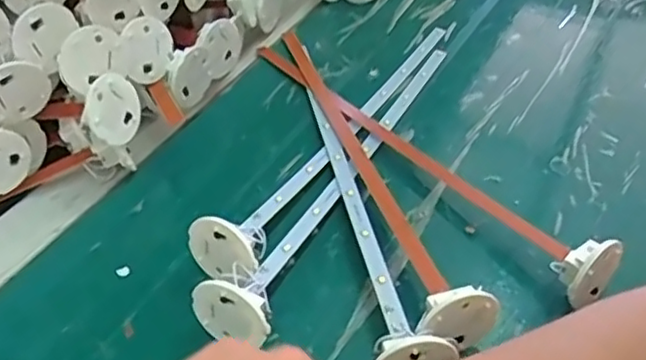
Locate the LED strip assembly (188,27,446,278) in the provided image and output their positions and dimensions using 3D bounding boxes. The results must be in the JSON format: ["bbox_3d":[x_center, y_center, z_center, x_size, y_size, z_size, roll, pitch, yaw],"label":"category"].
[{"bbox_3d":[0.025,-0.041,0.421,0.037,0.037,0.282,26,49,22],"label":"LED strip assembly"}]

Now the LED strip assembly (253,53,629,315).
[{"bbox_3d":[0.043,-0.025,0.406,0.032,0.034,0.286,-30,53,-30],"label":"LED strip assembly"}]

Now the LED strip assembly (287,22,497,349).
[{"bbox_3d":[0.015,-0.020,0.397,0.033,0.032,0.277,-13,47,-16],"label":"LED strip assembly"}]

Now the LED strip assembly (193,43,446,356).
[{"bbox_3d":[0.019,-0.023,0.397,0.037,0.036,0.282,21,47,17],"label":"LED strip assembly"}]

